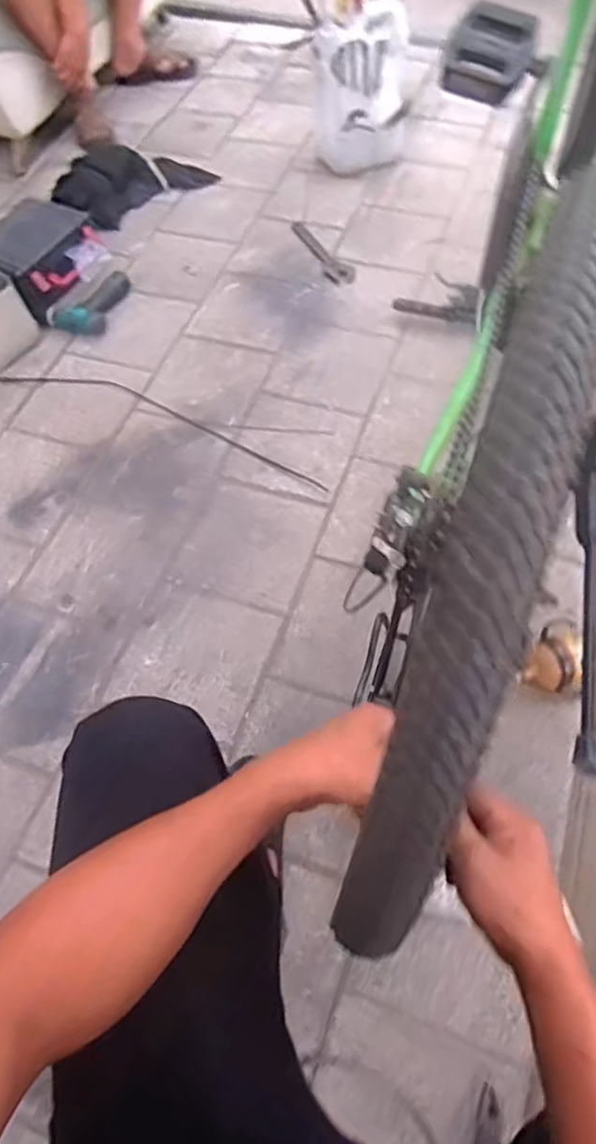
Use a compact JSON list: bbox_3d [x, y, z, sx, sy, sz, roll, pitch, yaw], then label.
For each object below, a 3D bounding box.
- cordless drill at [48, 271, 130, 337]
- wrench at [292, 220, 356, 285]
[{"bbox_3d":[-0.492,-0.649,1.590,0.109,0.053,0.212,25,65,16],"label":"cordless drill"},{"bbox_3d":[0.064,-0.821,1.669,0.072,0.017,0.280,-24,62,-10],"label":"wrench"}]

